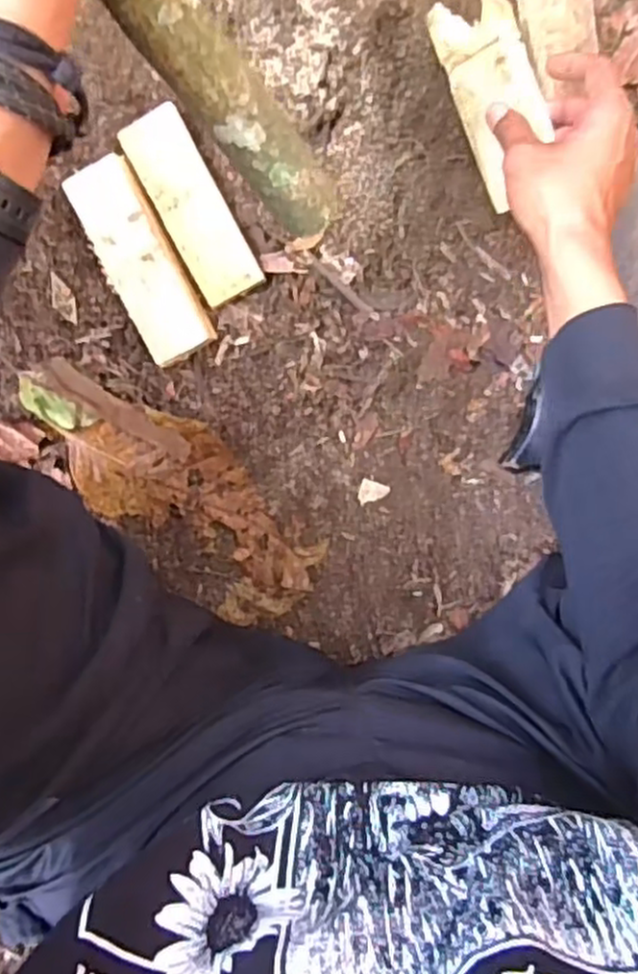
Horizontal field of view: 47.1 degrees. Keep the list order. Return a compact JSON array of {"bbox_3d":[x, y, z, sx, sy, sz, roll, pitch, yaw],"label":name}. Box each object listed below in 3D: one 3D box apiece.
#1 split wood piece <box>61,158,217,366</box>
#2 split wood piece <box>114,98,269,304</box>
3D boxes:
[{"bbox_3d":[-0.142,-0.178,0.581,0.057,0.025,0.154,-27,95,4],"label":"split wood piece"},{"bbox_3d":[-0.101,-0.221,0.579,0.050,0.010,0.151,-28,95,4],"label":"split wood piece"}]

